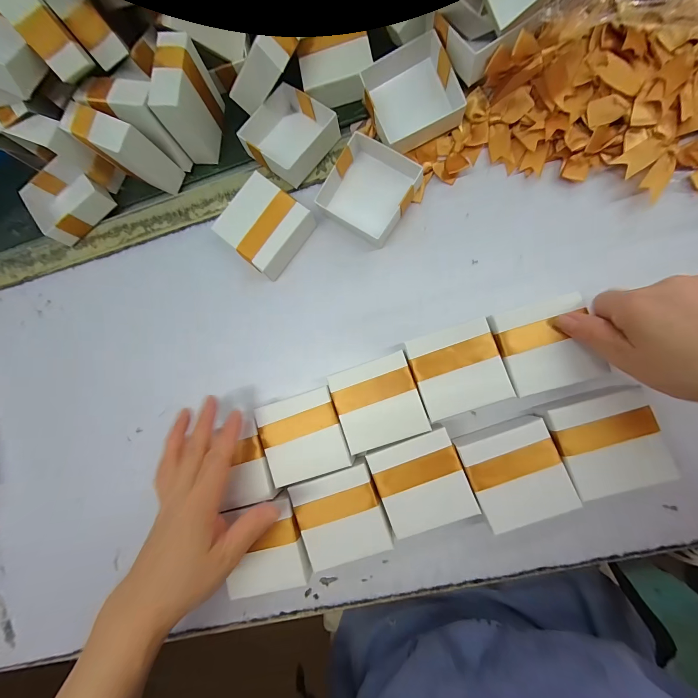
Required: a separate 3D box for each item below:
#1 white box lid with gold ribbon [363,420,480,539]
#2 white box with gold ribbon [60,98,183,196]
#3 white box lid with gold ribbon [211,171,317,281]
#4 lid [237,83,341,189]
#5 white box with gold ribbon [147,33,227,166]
[{"bbox_3d":[0.060,0.109,0.252,0.069,0.022,0.070,-21,83,5],"label":"white box lid with gold ribbon"},{"bbox_3d":[-0.221,-0.195,0.295,0.071,0.068,0.034,32,90,9],"label":"white box with gold ribbon"},{"bbox_3d":[-0.079,-0.116,0.284,0.066,0.027,0.068,41,91,9],"label":"white box lid with gold ribbon"},{"bbox_3d":[-0.058,-0.209,0.291,0.074,0.027,0.073,40,91,9],"label":"lid"},{"bbox_3d":[-0.151,-0.232,0.285,0.027,0.068,0.072,2,86,8],"label":"white box with gold ribbon"}]

